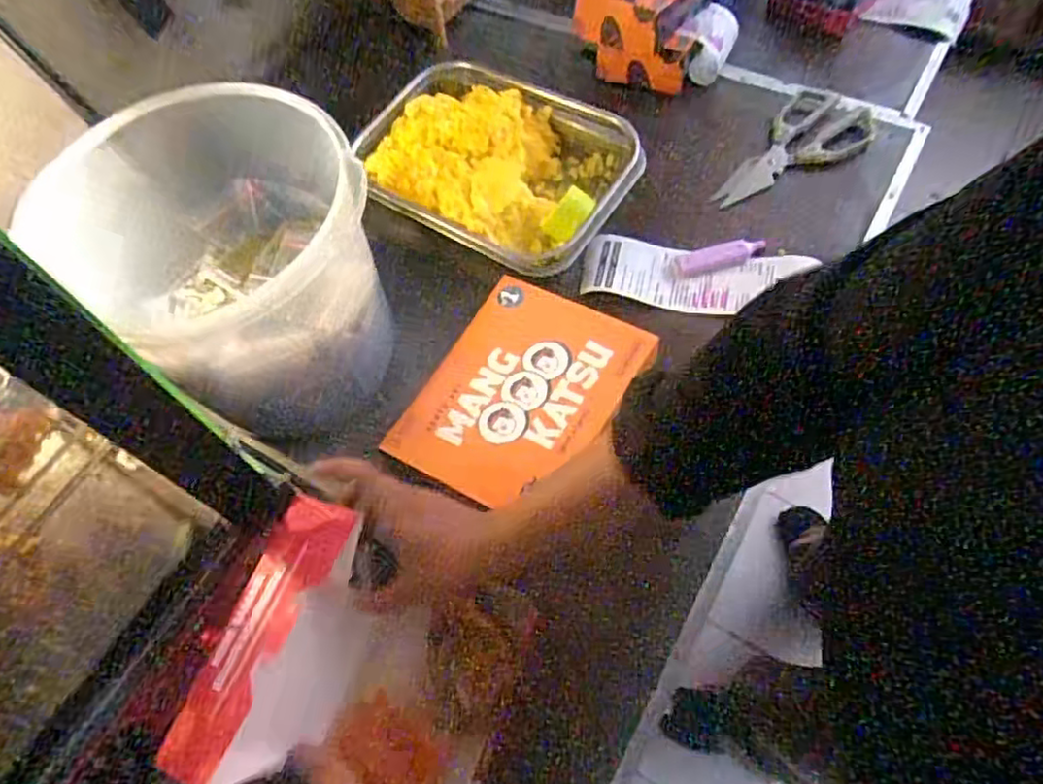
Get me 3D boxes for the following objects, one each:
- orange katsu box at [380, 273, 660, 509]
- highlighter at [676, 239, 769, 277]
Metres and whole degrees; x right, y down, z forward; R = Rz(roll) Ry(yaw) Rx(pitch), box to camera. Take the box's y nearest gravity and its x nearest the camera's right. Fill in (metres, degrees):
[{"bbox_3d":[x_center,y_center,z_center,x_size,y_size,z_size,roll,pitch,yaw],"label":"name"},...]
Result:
[{"bbox_3d":[-0.001,0.000,0.603,0.162,0.035,0.215,27,67,19],"label":"orange katsu box"},{"bbox_3d":[0.208,-0.142,0.694,0.095,0.014,0.026,-13,61,-2],"label":"highlighter"}]

